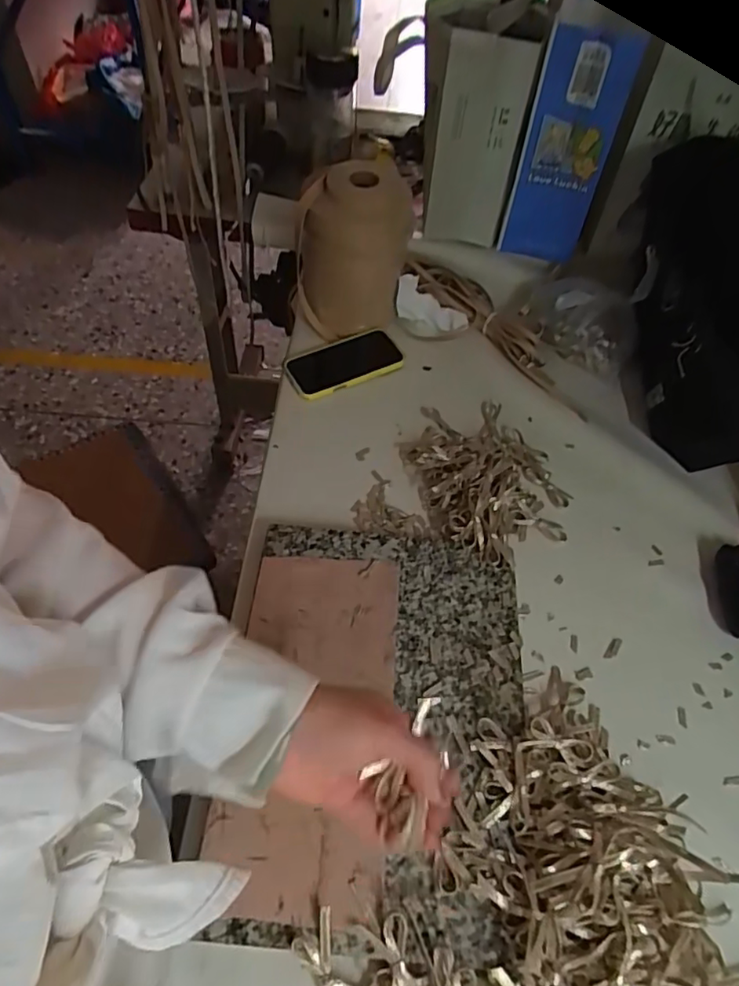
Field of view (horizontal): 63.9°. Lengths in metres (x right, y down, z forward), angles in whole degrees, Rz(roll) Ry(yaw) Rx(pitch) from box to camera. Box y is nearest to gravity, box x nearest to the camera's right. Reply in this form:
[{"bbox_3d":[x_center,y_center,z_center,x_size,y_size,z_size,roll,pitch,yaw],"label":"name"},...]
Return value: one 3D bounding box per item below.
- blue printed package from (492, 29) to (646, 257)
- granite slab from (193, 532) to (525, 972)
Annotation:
[{"bbox_3d":[0.247,-0.423,0.766,0.109,0.305,0.024,9,69,4],"label":"blue printed package"},{"bbox_3d":[0.009,0.203,0.567,0.267,0.031,0.367,5,55,0],"label":"granite slab"}]

